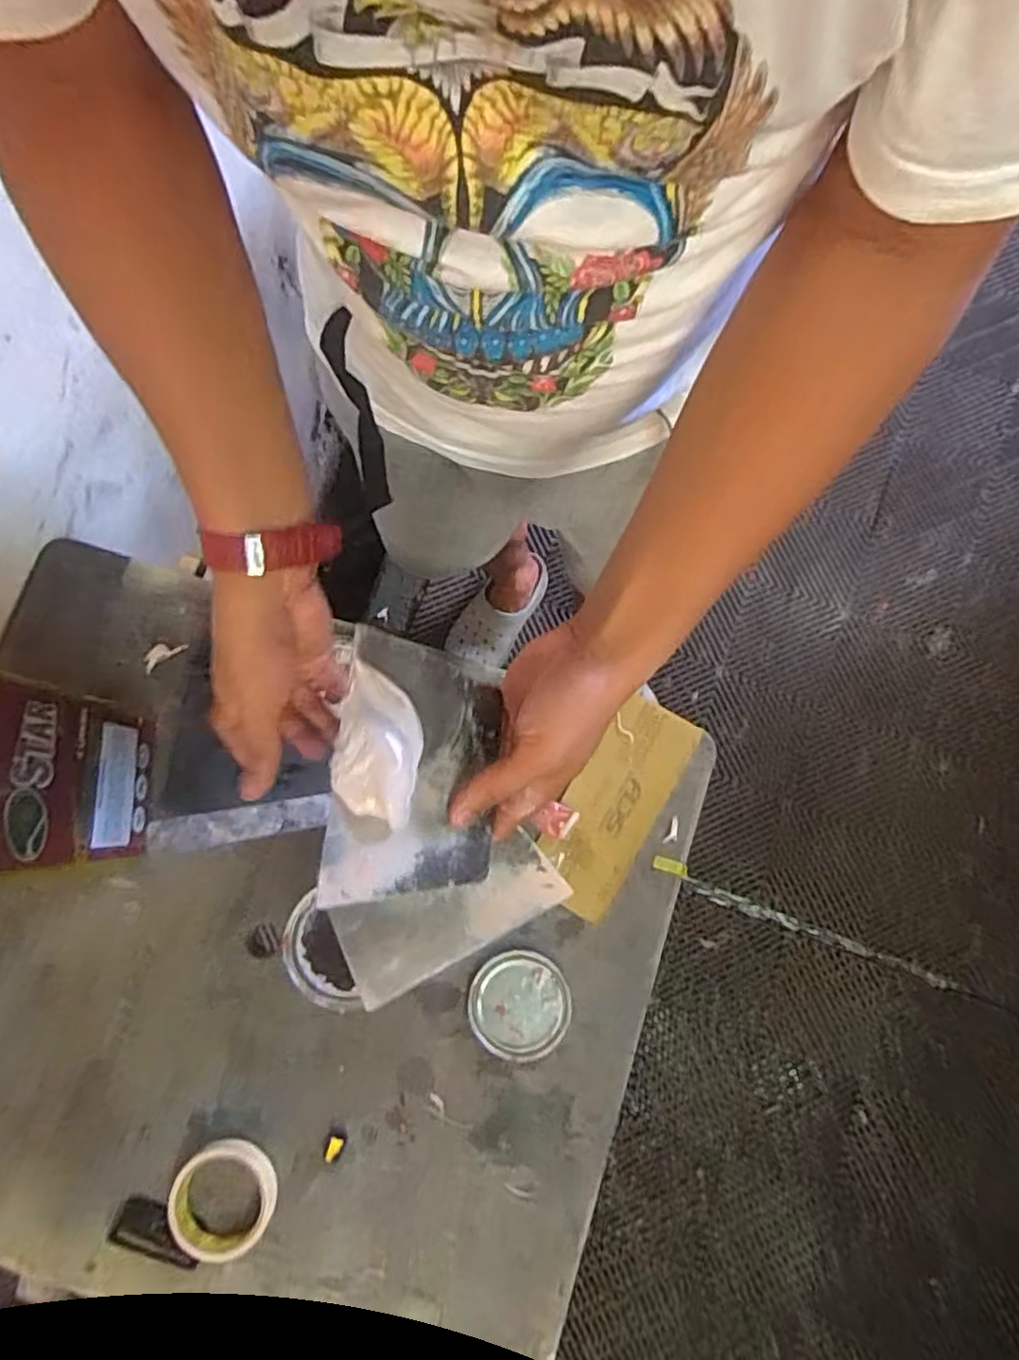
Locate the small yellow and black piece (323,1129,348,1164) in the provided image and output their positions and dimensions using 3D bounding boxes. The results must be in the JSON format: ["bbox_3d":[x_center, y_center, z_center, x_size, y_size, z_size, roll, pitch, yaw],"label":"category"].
[{"bbox_3d":[-0.168,0.446,0.660,0.019,0.004,0.029,20,81,2],"label":"small yellow and black piece"}]

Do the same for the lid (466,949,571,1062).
[{"bbox_3d":[0.010,0.321,0.683,0.099,0.012,0.097,0,81,-1],"label":"lid"}]

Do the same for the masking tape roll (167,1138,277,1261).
[{"bbox_3d":[-0.268,0.486,0.646,0.093,0.019,0.093,0,81,-1],"label":"masking tape roll"}]

